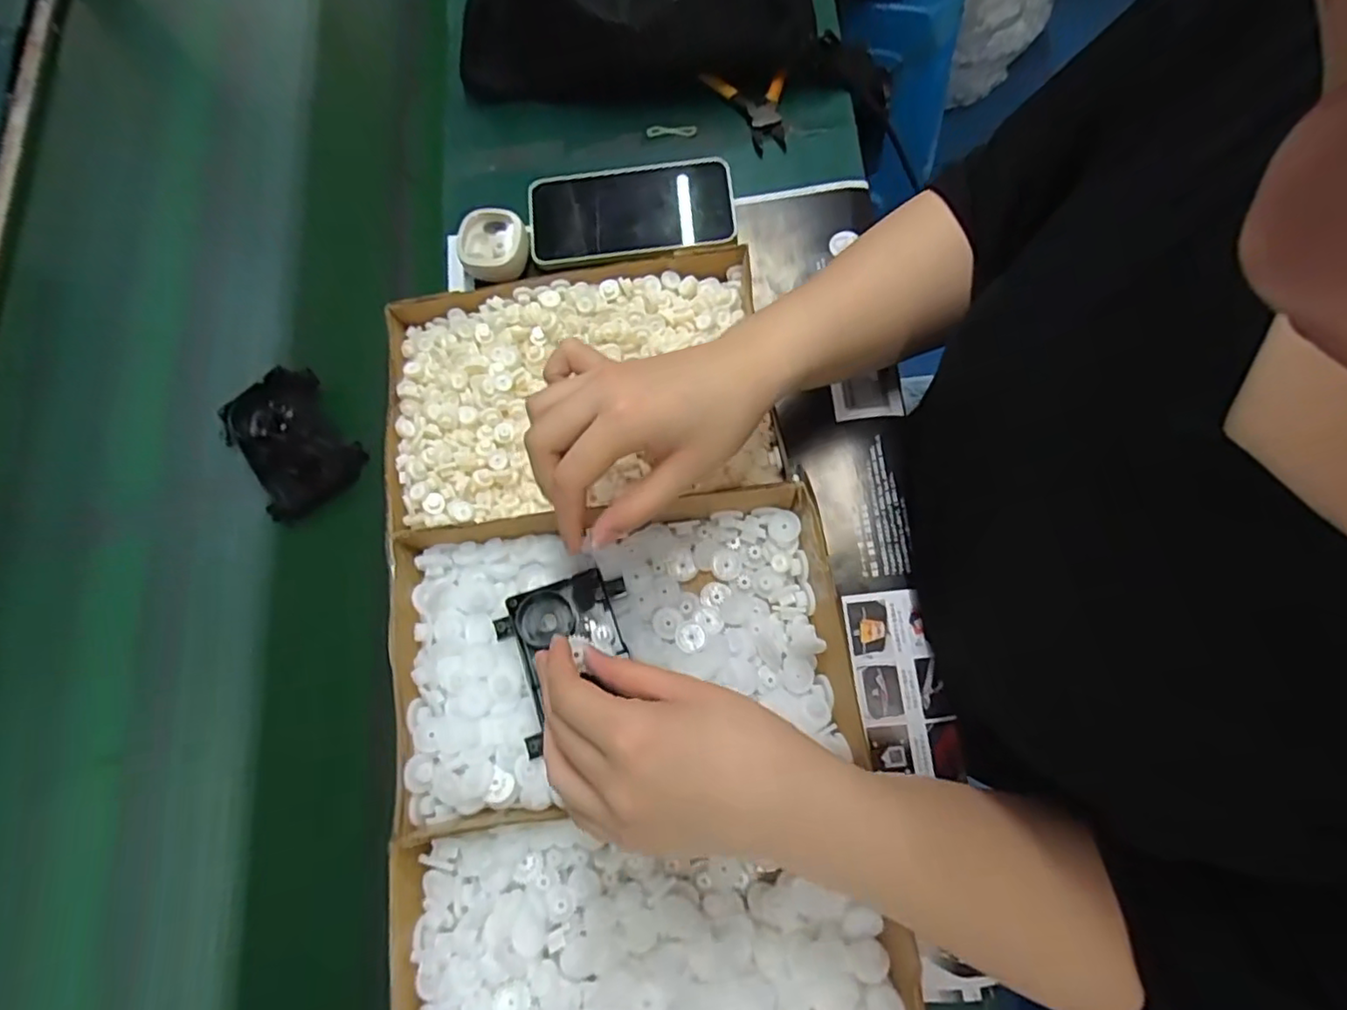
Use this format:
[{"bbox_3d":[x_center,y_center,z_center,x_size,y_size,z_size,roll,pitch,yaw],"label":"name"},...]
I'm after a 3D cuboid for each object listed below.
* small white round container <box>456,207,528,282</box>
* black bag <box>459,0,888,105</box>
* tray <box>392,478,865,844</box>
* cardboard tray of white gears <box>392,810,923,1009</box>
[{"bbox_3d":[-0.141,-0.202,0.476,0.053,0.022,0.054,-12,76,2],"label":"small white round container"},{"bbox_3d":[-0.007,-0.408,0.499,0.345,0.103,0.130,-7,76,3],"label":"black bag"},{"bbox_3d":[-0.036,0.084,0.373,0.265,0.042,0.172,-10,76,2],"label":"tray"},{"bbox_3d":[-0.011,0.272,0.338,0.278,0.048,0.202,-8,76,3],"label":"cardboard tray of white gears"}]

